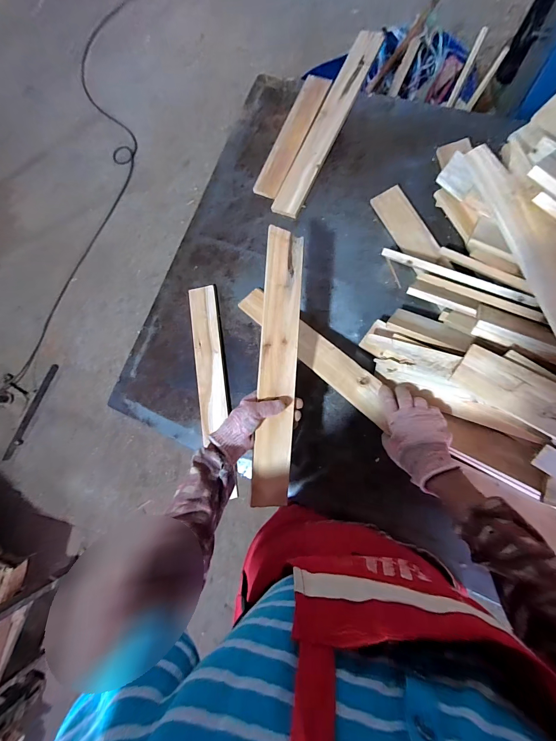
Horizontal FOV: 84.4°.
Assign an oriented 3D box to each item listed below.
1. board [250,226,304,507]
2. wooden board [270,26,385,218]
[{"bbox_3d":[0.001,-0.012,0.559,0.069,0.011,0.492,4,84,-11],"label":"board"},{"bbox_3d":[0.123,-0.616,0.772,0.073,0.019,0.491,27,90,7],"label":"wooden board"}]

